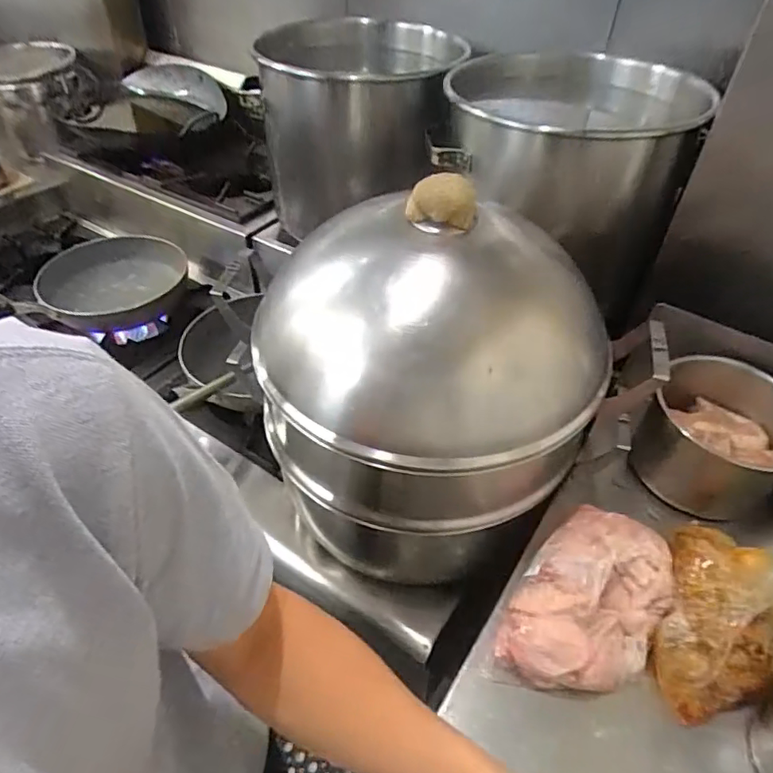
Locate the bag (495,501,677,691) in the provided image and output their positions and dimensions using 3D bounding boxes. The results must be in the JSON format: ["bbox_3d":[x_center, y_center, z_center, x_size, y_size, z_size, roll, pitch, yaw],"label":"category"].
[{"bbox_3d":[0.198,0.209,0.535,0.128,0.069,0.194,28,48,24],"label":"bag"}]

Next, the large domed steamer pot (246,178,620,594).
[{"bbox_3d":[0.039,0.006,0.653,0.320,0.458,0.324,2,43,-2],"label":"large domed steamer pot"}]

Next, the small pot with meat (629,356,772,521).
[{"bbox_3d":[0.399,0.063,0.668,0.165,0.134,0.171,2,43,-2],"label":"small pot with meat"}]

